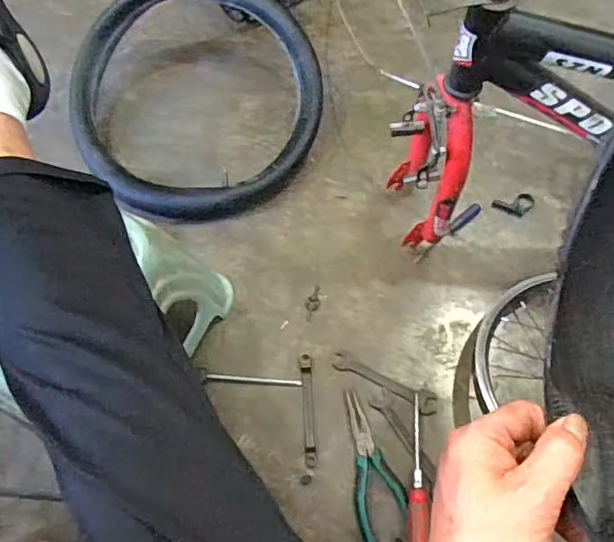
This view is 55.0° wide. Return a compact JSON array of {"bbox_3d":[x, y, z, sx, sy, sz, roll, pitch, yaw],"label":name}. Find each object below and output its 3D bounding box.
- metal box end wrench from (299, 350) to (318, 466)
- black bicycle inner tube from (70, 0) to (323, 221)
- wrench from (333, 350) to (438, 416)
[{"bbox_3d":[0.002,0.177,0.761,0.016,0.014,0.142,-4,69,0],"label":"metal box end wrench"},{"bbox_3d":[-0.171,-0.266,0.880,0.370,0.136,0.370,-1,69,2],"label":"black bicycle inner tube"},{"bbox_3d":[0.103,0.146,0.777,0.143,0.006,0.028,26,72,11],"label":"wrench"}]

